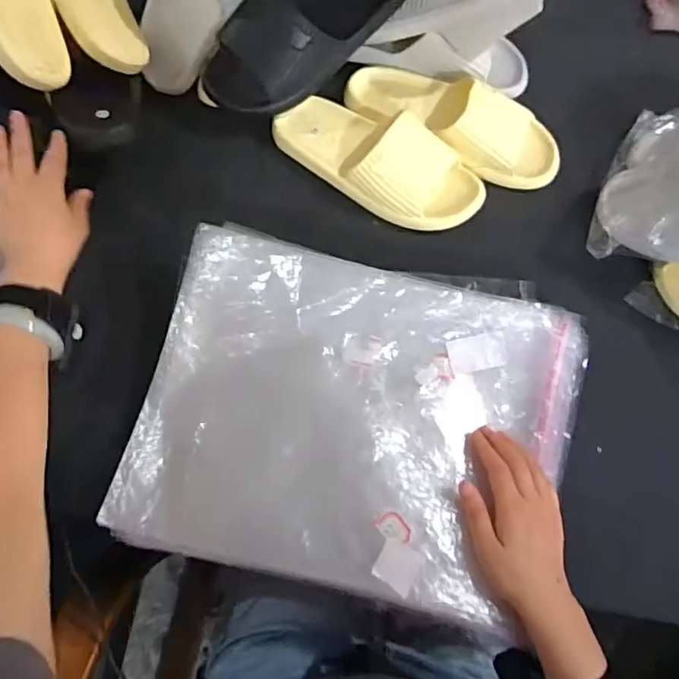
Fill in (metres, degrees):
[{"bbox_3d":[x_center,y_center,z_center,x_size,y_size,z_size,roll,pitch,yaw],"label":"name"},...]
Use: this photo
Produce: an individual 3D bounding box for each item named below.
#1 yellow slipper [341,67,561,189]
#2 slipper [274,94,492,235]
[{"bbox_3d":[0.134,-0.267,0.629,0.267,0.056,0.100,30,71,9],"label":"yellow slipper"},{"bbox_3d":[0.042,-0.209,0.607,0.253,0.054,0.101,32,71,10],"label":"slipper"}]

